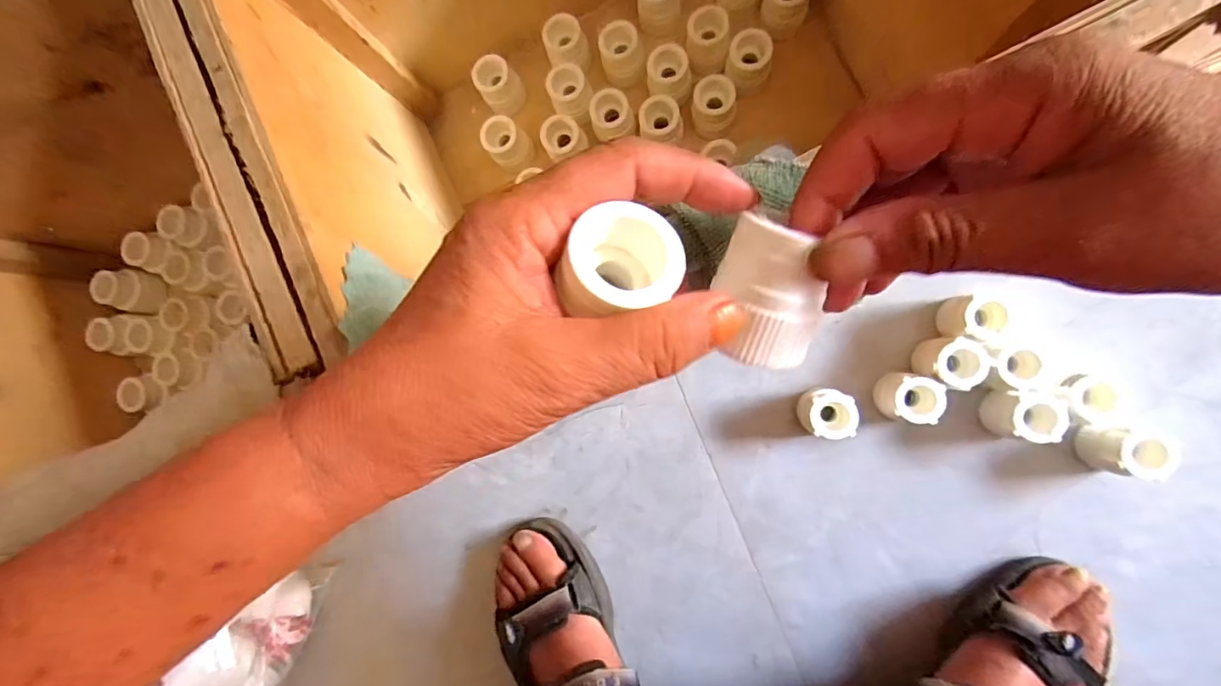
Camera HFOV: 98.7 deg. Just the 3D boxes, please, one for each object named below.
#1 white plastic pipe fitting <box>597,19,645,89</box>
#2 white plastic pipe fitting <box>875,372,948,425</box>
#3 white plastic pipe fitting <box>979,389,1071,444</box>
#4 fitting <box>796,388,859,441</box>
[{"bbox_3d":[0.010,-0.254,0.460,0.035,0.041,0.036,0,89,9],"label":"white plastic pipe fitting"},{"bbox_3d":[0.241,0.044,0.422,0.032,0.045,0.036,9,91,9],"label":"white plastic pipe fitting"},{"bbox_3d":[0.320,0.056,0.408,0.037,0.050,0.035,0,89,9],"label":"white plastic pipe fitting"},{"bbox_3d":[0.178,0.057,0.432,0.034,0.044,0.037,-3,89,9],"label":"fitting"}]

